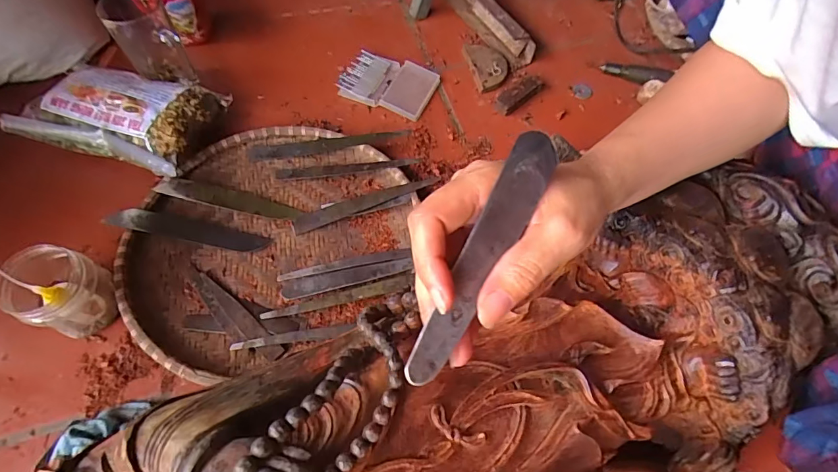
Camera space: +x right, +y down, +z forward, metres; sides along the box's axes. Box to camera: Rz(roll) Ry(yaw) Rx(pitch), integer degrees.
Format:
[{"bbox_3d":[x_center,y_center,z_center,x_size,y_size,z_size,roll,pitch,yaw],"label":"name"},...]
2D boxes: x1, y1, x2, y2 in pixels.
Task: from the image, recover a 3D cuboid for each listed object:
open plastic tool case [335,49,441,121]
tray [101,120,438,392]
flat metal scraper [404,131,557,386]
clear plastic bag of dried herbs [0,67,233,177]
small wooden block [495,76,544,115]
[{"bbox_3d":[-0.047,-0.237,0.662,0.136,0.020,0.102,20,62,10],"label":"open plastic tool case"},{"bbox_3d":[-0.169,-0.011,0.524,0.346,0.030,0.307,-35,67,-19],"label":"tray"},{"bbox_3d":[0.031,0.010,0.206,0.021,0.004,0.129,28,84,-9],"label":"flat metal scraper"},{"bbox_3d":[-0.389,-0.157,0.571,0.230,0.069,0.143,15,61,6],"label":"clear plastic bag of dried herbs"},{"bbox_3d":[0.153,-0.218,0.657,0.084,0.023,0.032,-36,67,-20],"label":"small wooden block"}]

